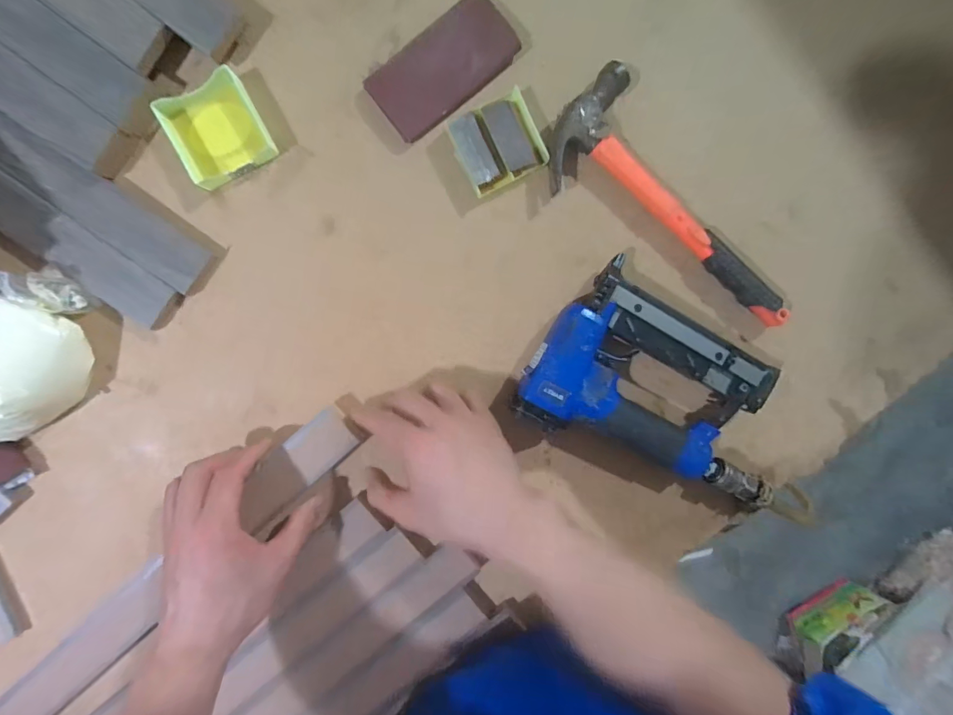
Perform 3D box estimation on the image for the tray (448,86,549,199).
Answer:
[{"bbox_3d":[0.018,-0.172,0.341,0.064,0.013,0.059,-26,97,0],"label":"tray"}]

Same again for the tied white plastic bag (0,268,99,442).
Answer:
[{"bbox_3d":[-0.355,0.005,0.316,0.089,0.057,0.139,40,93,-6],"label":"tied white plastic bag"}]

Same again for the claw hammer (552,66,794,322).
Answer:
[{"bbox_3d":[0.171,-0.124,0.343,0.242,0.023,0.096,35,93,-6],"label":"claw hammer"}]

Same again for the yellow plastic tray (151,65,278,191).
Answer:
[{"bbox_3d":[-0.201,-0.175,0.329,0.064,0.016,0.066,-28,97,0],"label":"yellow plastic tray"}]

